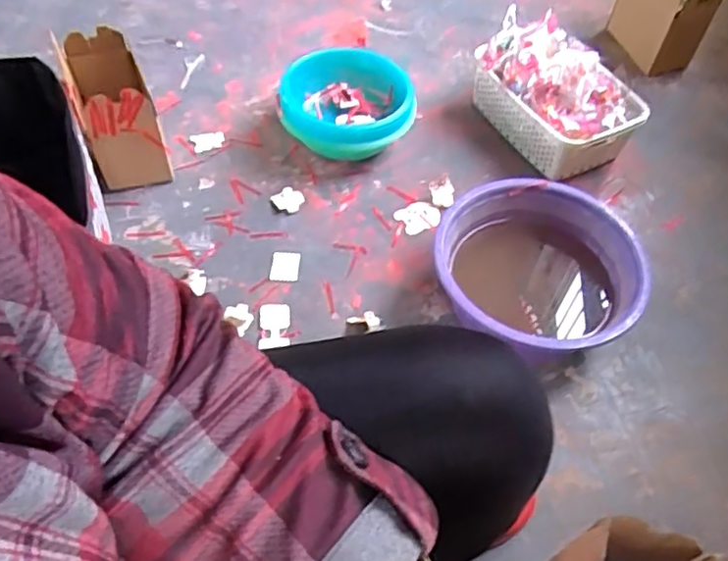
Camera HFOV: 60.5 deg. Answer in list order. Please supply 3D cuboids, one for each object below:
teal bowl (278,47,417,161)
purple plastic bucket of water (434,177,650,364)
[{"bbox_3d":[-0.032,-0.290,1.079,0.215,0.115,0.206,1,52,-1],"label":"teal bowl"},{"bbox_3d":[0.253,-0.011,0.899,0.252,0.119,0.276,1,52,-1],"label":"purple plastic bucket of water"}]

